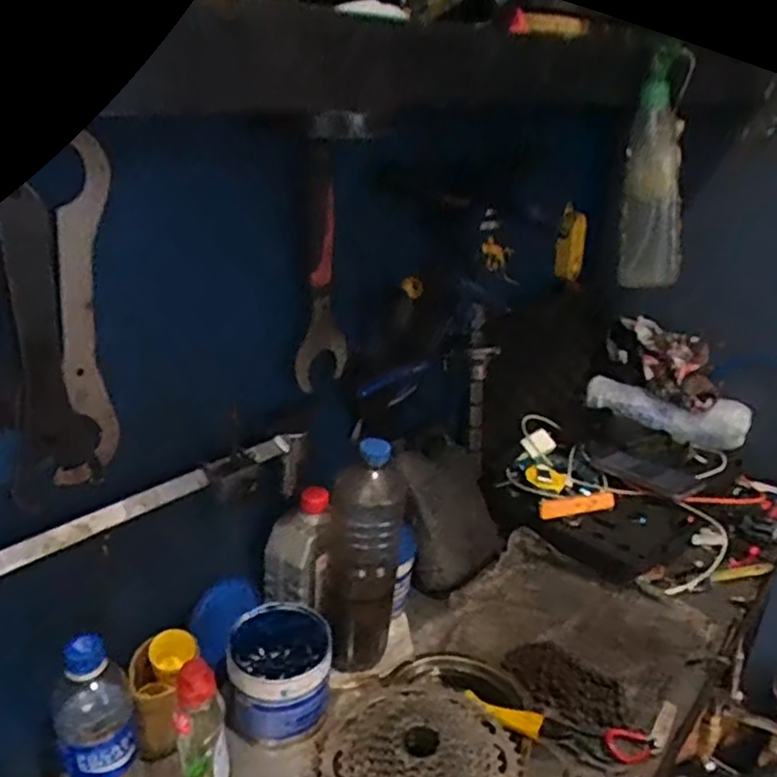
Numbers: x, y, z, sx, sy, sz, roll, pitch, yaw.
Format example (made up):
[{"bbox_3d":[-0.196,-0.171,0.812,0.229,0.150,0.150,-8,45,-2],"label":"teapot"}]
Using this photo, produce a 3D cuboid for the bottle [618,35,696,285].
[{"bbox_3d":[0.283,-0.221,0.726,0.069,0.227,0.069,12,24,18],"label":"bottle"}]

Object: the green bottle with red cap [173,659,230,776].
[{"bbox_3d":[-0.158,0.304,0.598,0.044,0.169,0.049,-4,25,-14],"label":"green bottle with red cap"}]

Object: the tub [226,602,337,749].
[{"bbox_3d":[-0.109,0.289,0.707,0.097,0.103,0.106,2,24,-1],"label":"tub"}]

